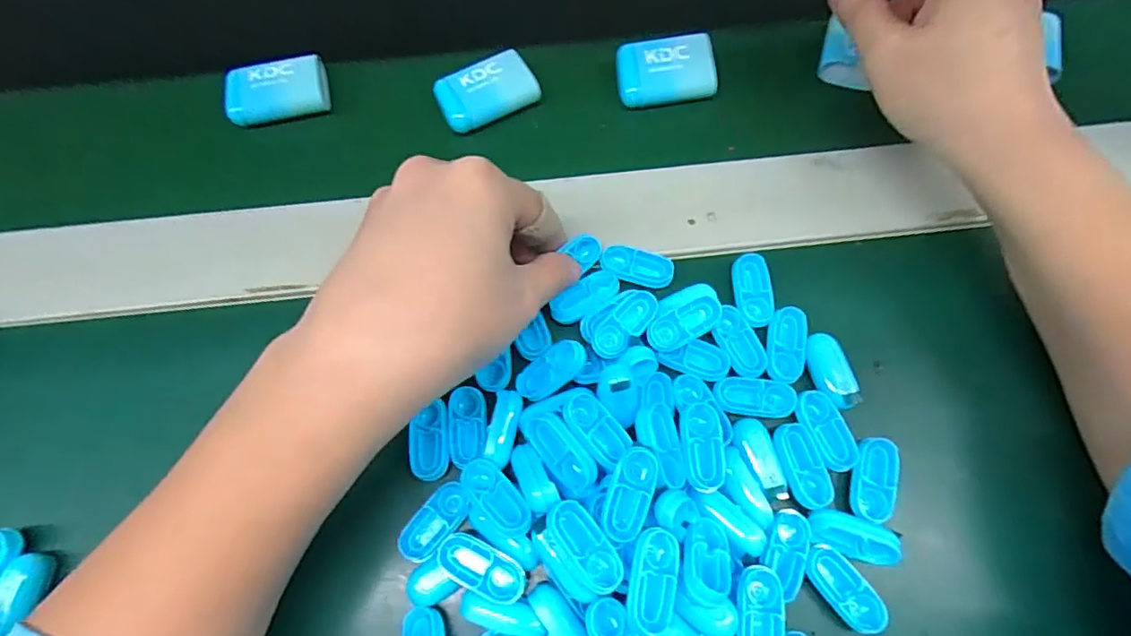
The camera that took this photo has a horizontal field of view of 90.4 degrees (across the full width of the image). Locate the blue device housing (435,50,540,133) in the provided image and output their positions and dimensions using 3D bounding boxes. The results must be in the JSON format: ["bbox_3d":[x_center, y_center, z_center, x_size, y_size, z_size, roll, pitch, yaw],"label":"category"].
[{"bbox_3d":[-0.043,-0.122,0.302,0.051,0.008,0.034,-29,73,-12],"label":"blue device housing"}]

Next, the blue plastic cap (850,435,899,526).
[{"bbox_3d":[0.126,0.066,0.228,0.015,0.006,0.034,16,70,4],"label":"blue plastic cap"}]

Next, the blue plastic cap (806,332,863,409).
[{"bbox_3d":[0.116,0.023,0.244,0.014,0.006,0.033,-13,70,-7],"label":"blue plastic cap"}]

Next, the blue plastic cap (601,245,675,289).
[{"bbox_3d":[0.033,-0.024,0.261,0.034,0.005,0.015,16,70,4],"label":"blue plastic cap"}]

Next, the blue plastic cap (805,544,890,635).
[{"bbox_3d":[0.107,0.103,0.215,0.016,0.005,0.035,-33,74,-13],"label":"blue plastic cap"}]

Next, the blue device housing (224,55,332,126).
[{"bbox_3d":[-0.155,-0.123,0.304,0.051,0.011,0.037,-10,70,-6],"label":"blue device housing"}]

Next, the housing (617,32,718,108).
[{"bbox_3d":[0.055,-0.136,0.310,0.052,0.017,0.035,-5,97,1],"label":"housing"}]

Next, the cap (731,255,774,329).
[{"bbox_3d":[0.086,-0.013,0.257,0.016,0.005,0.034,-2,69,-3],"label":"cap"}]

